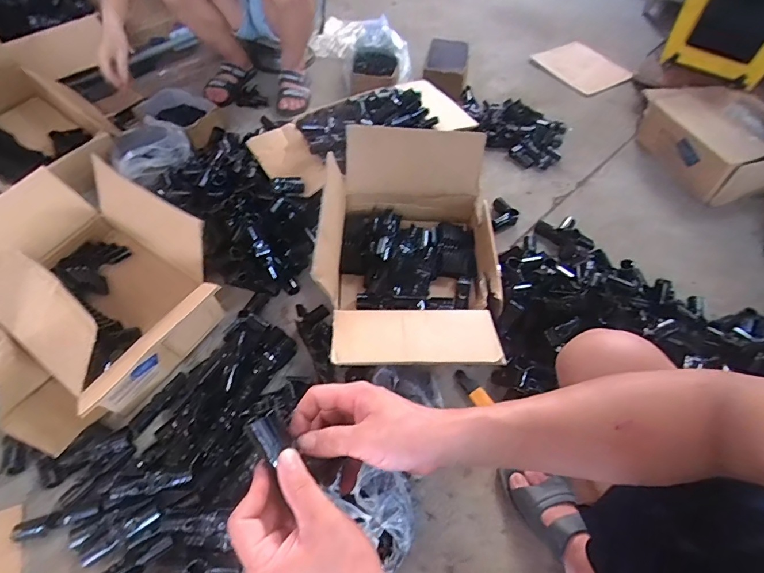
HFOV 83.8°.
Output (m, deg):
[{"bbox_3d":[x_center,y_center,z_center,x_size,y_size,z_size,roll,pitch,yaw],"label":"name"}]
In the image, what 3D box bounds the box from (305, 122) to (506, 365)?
[{"bbox_3d":[0.062,-0.070,0.838,0.332,0.213,0.472,2,55,1],"label":"box"}]

